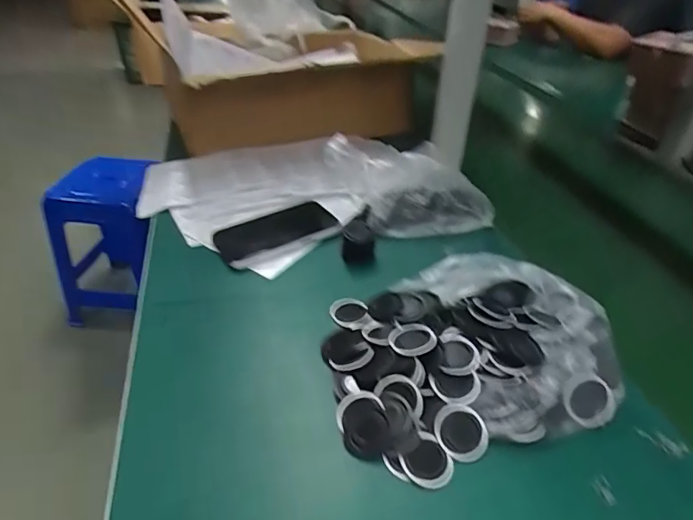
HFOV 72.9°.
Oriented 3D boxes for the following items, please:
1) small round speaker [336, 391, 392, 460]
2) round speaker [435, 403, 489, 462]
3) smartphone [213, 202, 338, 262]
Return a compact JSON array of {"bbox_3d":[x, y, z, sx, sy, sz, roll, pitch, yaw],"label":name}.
[{"bbox_3d":[0.013,0.129,0.373,0.036,0.022,0.052,-5,37,-9],"label":"small round speaker"},{"bbox_3d":[0.090,0.134,0.366,0.041,0.004,0.041,0,62,0],"label":"round speaker"},{"bbox_3d":[-0.086,-0.037,0.587,0.150,0.009,0.069,-19,42,-26],"label":"smartphone"}]

